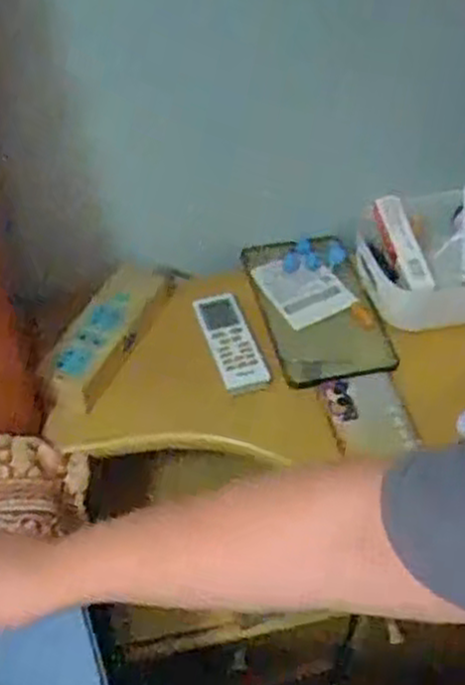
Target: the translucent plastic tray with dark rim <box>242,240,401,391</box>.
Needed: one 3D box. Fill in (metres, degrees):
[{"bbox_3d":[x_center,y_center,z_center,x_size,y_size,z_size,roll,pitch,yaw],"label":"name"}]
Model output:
[{"bbox_3d":[0.089,-0.038,0.841,0.120,0.020,0.194,-8,52,-12],"label":"translucent plastic tray with dark rim"}]

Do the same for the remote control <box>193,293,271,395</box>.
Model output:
[{"bbox_3d":[-0.002,-0.002,0.796,0.043,0.016,0.118,-13,50,-13],"label":"remote control"}]

